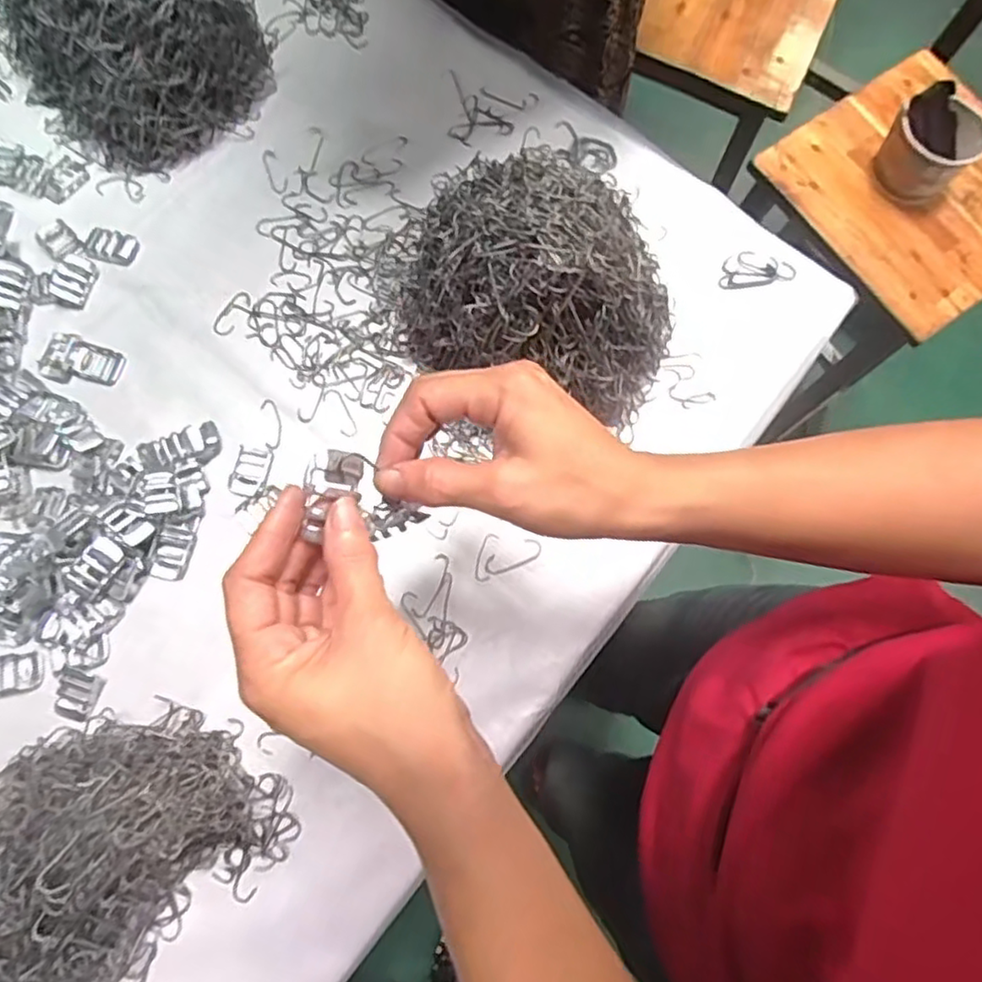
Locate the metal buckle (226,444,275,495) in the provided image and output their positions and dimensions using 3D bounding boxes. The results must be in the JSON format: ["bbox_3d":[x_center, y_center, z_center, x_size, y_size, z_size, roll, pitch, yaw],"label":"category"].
[{"bbox_3d":[-0.181,-0.015,0.503,0.026,0.005,0.038,10,76,1],"label":"metal buckle"}]

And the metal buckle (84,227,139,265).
[{"bbox_3d":[-0.310,-0.200,0.546,0.041,0.004,0.027,13,76,2],"label":"metal buckle"}]

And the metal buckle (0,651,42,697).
[{"bbox_3d":[-0.329,0.126,0.459,0.036,0.004,0.027,-9,76,-4],"label":"metal buckle"}]

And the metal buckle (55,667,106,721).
[{"bbox_3d":[-0.280,0.138,0.452,0.027,0.010,0.032,17,76,3],"label":"metal buckle"}]

